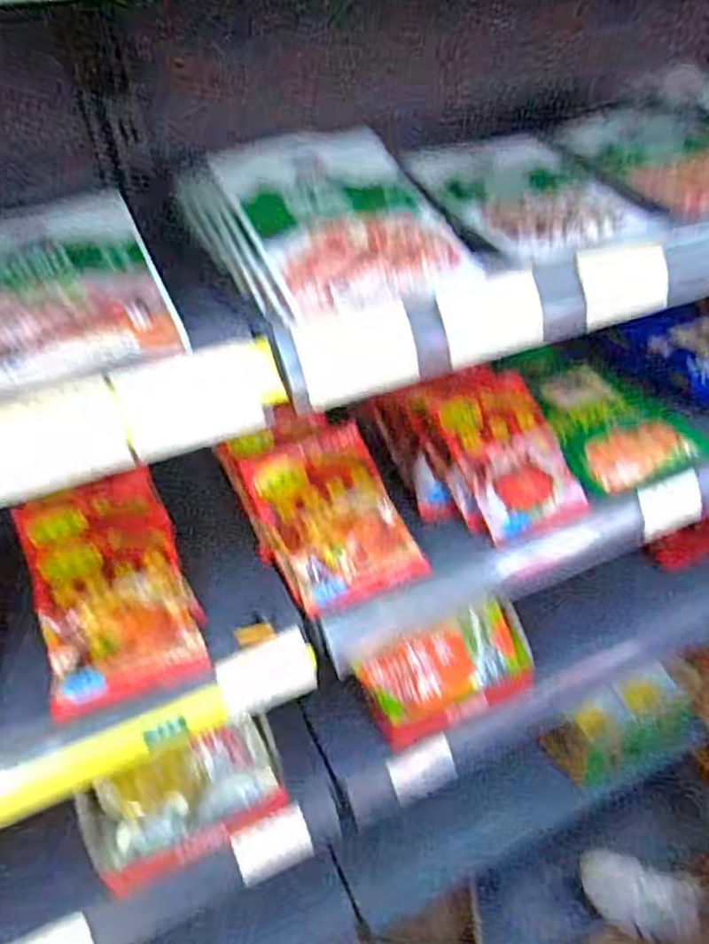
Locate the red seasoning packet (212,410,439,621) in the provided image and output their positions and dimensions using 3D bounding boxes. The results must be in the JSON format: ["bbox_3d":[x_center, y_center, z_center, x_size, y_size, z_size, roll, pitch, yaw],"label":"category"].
[{"bbox_3d":[-0.028,0.027,0.534,0.116,0.018,0.171,-20,70,-17],"label":"red seasoning packet"}]

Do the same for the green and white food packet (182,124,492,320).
[{"bbox_3d":[-0.017,-0.169,0.423,0.144,0.016,0.183,-16,57,-18],"label":"green and white food packet"}]

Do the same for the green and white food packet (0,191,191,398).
[{"bbox_3d":[-0.178,-0.105,0.361,0.126,0.012,0.164,-17,53,-18],"label":"green and white food packet"}]

